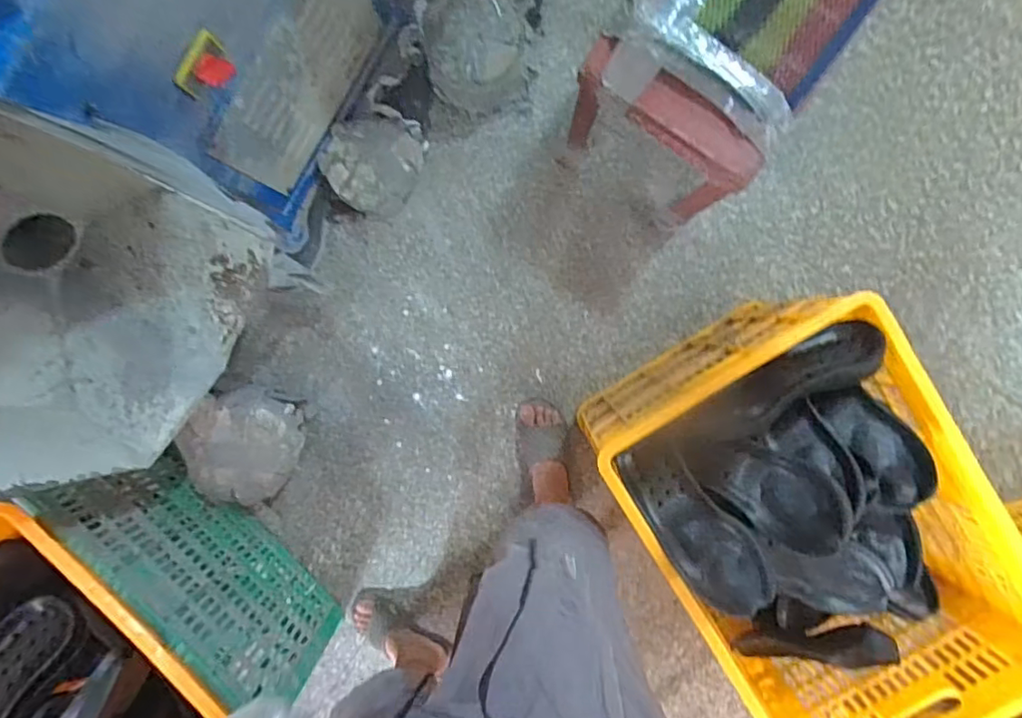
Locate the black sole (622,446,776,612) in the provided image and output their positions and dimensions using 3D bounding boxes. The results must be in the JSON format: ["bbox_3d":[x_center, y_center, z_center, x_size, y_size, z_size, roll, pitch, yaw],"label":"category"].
[{"bbox_3d":[0.259,0.239,0.827,0.116,0.052,0.274,-38,58,5],"label":"black sole"}]

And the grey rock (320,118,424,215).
[{"bbox_3d":[-0.290,-0.411,1.194,0.185,0.063,0.189,0,94,3],"label":"grey rock"}]

